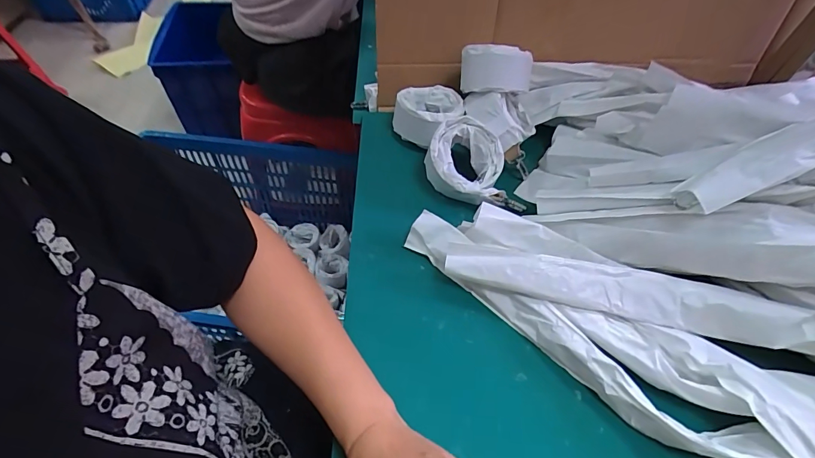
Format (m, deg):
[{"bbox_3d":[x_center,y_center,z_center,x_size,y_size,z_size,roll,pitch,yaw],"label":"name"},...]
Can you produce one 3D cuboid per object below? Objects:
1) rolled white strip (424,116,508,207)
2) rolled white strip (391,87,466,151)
[{"bbox_3d":[0.071,-0.081,0.495,0.097,0.055,0.100,10,75,-2],"label":"rolled white strip"},{"bbox_3d":[0.027,-0.153,0.544,0.093,0.061,0.086,30,57,18],"label":"rolled white strip"}]

